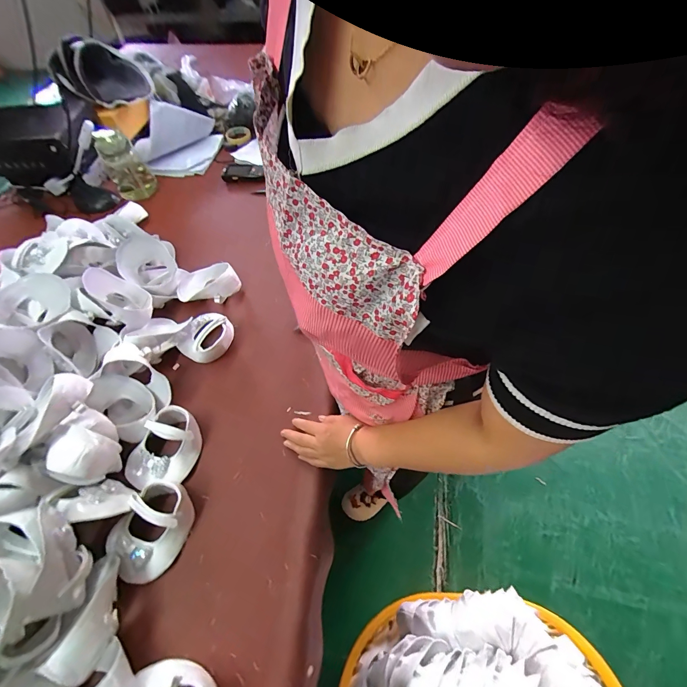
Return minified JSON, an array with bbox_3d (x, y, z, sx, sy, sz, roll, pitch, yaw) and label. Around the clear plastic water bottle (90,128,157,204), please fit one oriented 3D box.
[{"bbox_3d":[-0.704,-0.574,1.093,0.113,0.204,0.112,-29,59,-16],"label":"clear plastic water bottle"}]

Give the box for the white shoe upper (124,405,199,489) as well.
[{"bbox_3d":[-0.317,0.183,0.599,0.113,0.043,0.142,17,58,14],"label":"white shoe upper"}]

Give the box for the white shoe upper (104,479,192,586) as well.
[{"bbox_3d":[-0.301,0.289,0.530,0.106,0.043,0.134,23,60,17],"label":"white shoe upper"}]

